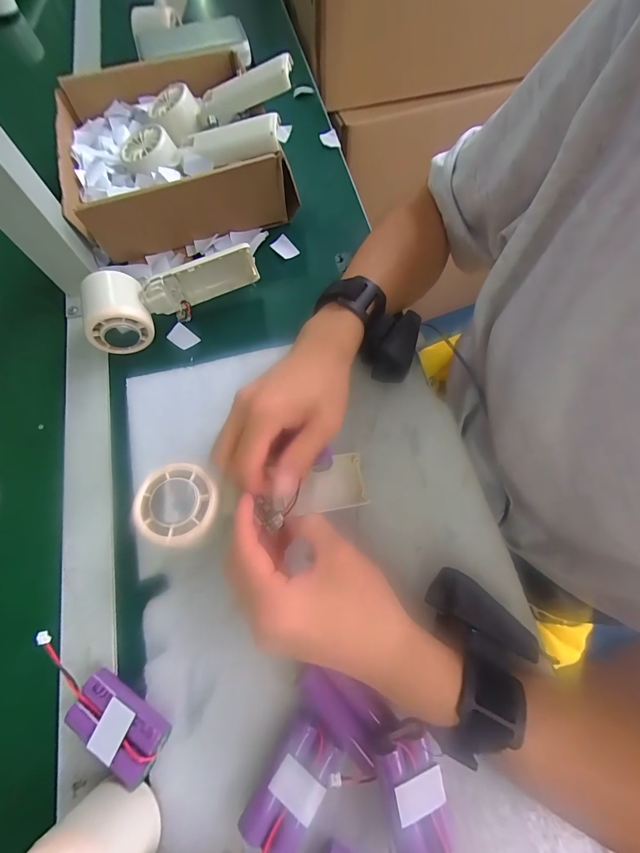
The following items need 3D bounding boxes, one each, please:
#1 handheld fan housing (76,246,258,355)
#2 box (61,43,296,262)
[{"bbox_3d":[-0.141,-0.130,0.328,0.162,0.049,0.050,-28,72,-8],"label":"handheld fan housing"},{"bbox_3d":[-0.158,-0.304,0.381,0.223,0.070,0.223,-17,71,-4],"label":"box"}]

